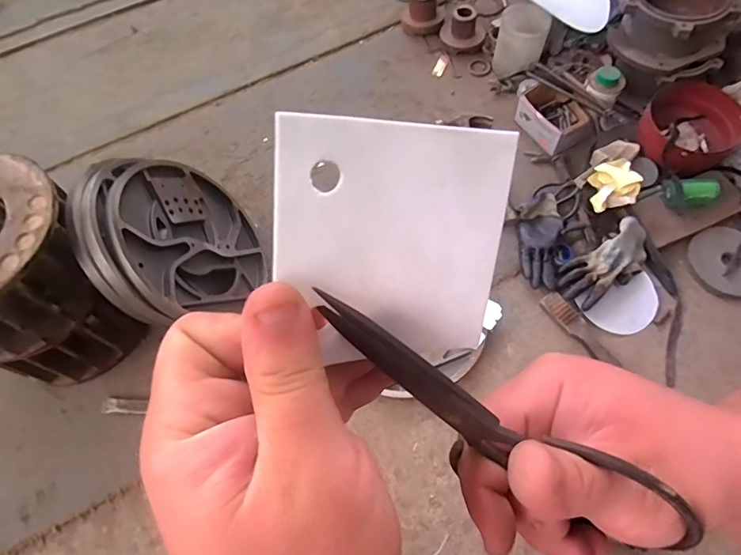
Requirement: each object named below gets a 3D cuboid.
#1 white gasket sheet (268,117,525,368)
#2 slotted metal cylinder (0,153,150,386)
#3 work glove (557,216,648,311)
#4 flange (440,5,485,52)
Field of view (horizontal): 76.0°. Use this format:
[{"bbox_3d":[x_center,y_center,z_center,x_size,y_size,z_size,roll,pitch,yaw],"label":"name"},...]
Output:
[{"bbox_3d":[0.009,-0.011,0.174,0.086,0.087,0.004,-2,21,-21],"label":"white gasket sheet"},{"bbox_3d":[-0.594,0.001,0.816,0.283,0.301,0.265,-1,62,3],"label":"slotted metal cylinder"},{"bbox_3d":[0.478,-0.031,0.965,0.215,0.065,0.100,-36,67,-16],"label":"work glove"},{"bbox_3d":[0.254,-0.681,1.291,0.122,0.097,0.110,8,62,6],"label":"flange"}]

